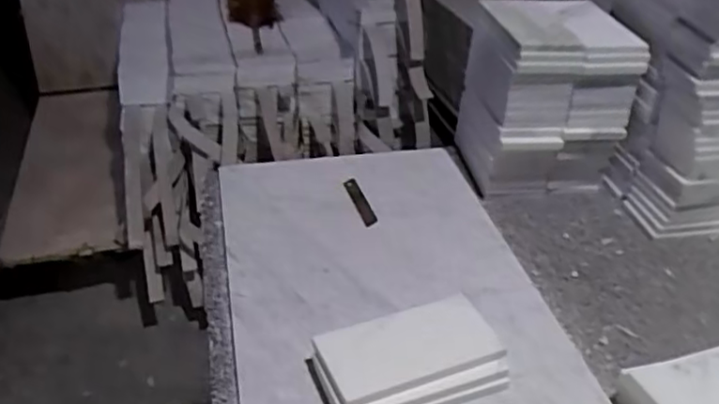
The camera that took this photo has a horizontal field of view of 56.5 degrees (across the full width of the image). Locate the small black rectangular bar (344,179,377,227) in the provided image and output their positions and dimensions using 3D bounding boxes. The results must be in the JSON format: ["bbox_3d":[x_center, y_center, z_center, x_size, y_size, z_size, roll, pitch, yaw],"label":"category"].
[{"bbox_3d":[0.000,0.002,0.774,0.018,0.009,0.092,-8,34,-14],"label":"small black rectangular bar"}]

